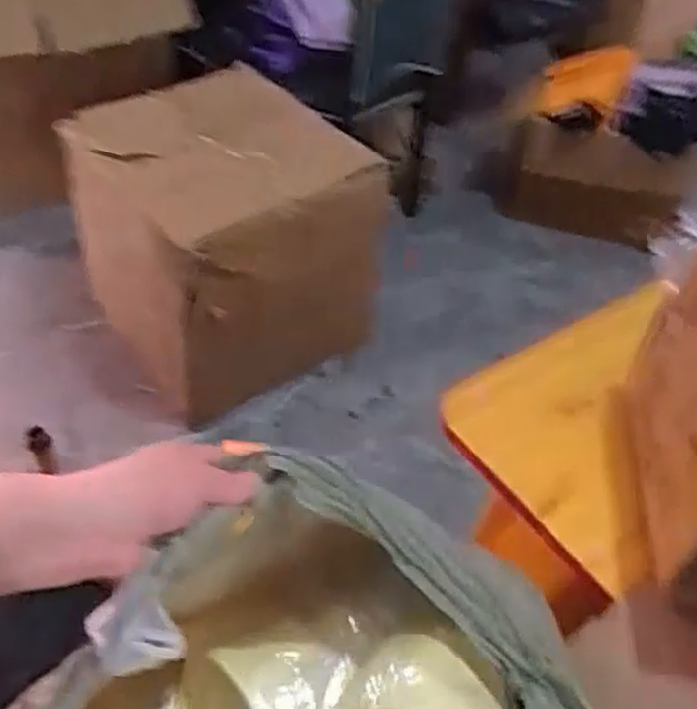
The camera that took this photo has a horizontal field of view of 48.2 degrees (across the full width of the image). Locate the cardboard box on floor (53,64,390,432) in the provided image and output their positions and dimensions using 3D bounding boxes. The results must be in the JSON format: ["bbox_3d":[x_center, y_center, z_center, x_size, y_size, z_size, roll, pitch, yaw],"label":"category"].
[{"bbox_3d":[-0.251,-0.211,1.674,0.530,0.551,0.504,-24,53,-27],"label":"cardboard box on floor"}]

